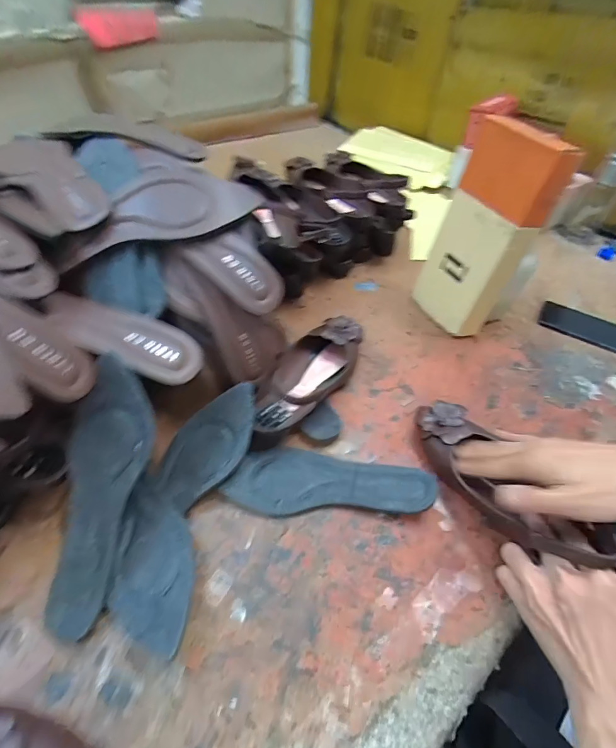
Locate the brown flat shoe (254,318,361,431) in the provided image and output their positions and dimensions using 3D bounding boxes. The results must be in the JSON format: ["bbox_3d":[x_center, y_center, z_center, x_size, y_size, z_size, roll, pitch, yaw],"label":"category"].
[{"bbox_3d":[-0.001,0.000,0.505,0.092,0.050,0.234,26,51,20],"label":"brown flat shoe"}]

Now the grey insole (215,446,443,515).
[{"bbox_3d":[0.024,0.117,0.419,0.217,0.027,0.074,1,47,-2],"label":"grey insole"}]

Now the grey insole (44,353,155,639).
[{"bbox_3d":[-0.190,0.104,0.336,0.071,0.031,0.228,9,84,6],"label":"grey insole"}]

